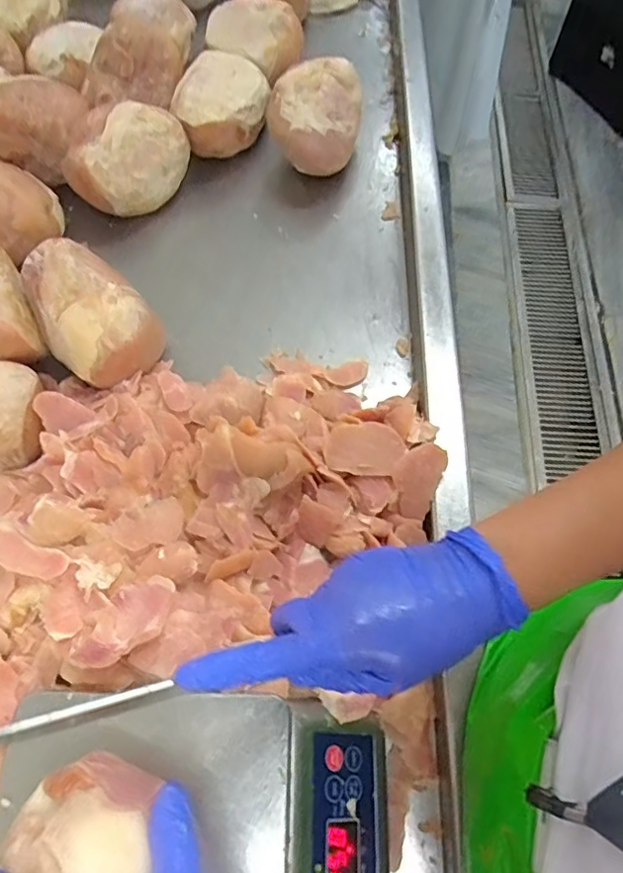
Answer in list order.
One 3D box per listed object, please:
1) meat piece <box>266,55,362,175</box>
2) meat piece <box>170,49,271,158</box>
[{"bbox_3d":[0.002,-0.399,0.737,0.113,0.095,0.107,6,63,2],"label":"meat piece"},{"bbox_3d":[-0.119,-0.449,0.779,0.118,0.062,0.143,-2,63,-2],"label":"meat piece"}]

